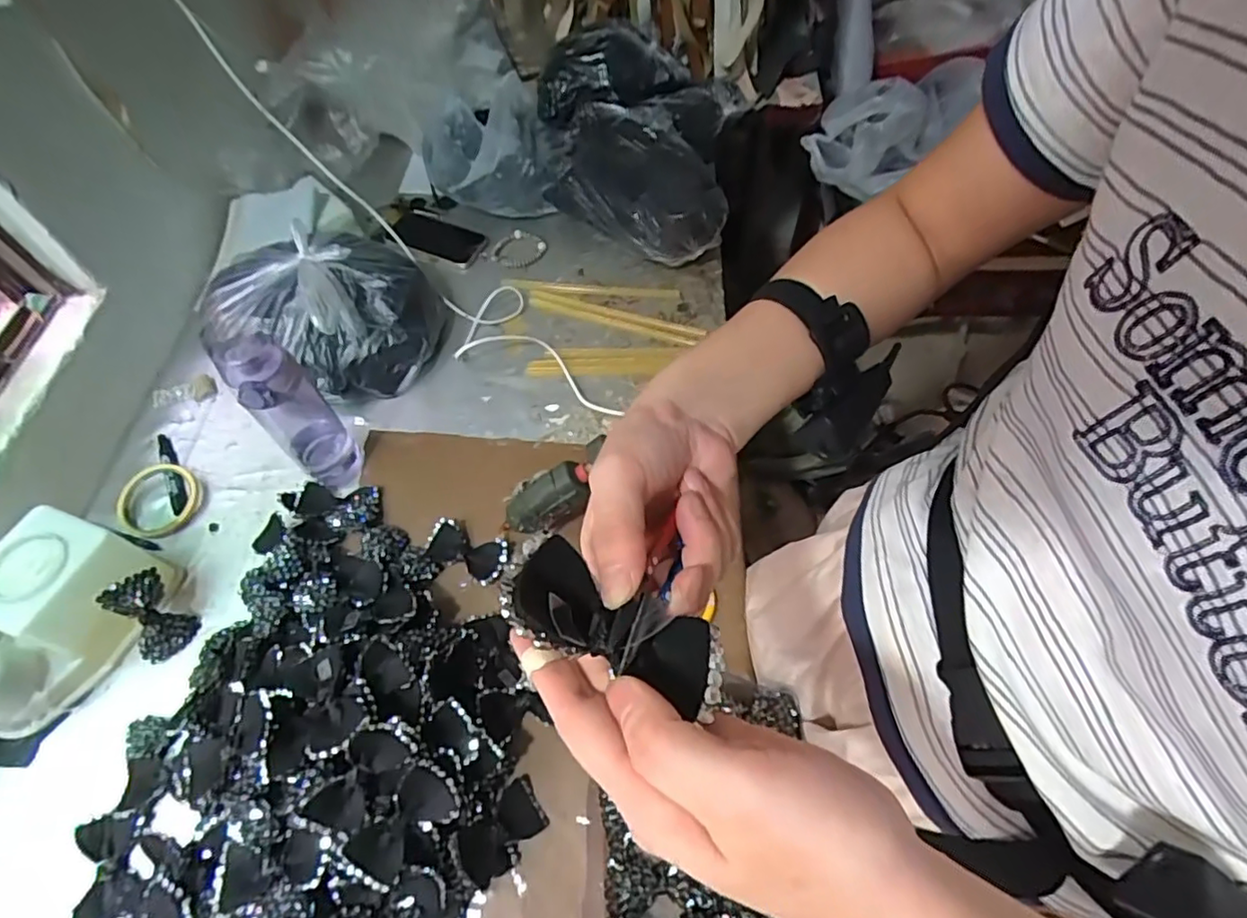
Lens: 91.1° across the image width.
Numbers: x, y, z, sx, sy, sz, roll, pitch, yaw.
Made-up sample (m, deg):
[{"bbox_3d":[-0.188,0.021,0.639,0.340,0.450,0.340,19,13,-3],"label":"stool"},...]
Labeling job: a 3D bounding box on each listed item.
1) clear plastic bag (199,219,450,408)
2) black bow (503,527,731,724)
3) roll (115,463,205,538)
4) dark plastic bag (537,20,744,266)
[{"bbox_3d":[-0.393,-0.197,0.822,0.256,0.142,0.228,20,61,13],"label":"clear plastic bag"},{"bbox_3d":[-0.001,0.061,0.231,0.090,0.026,0.042,29,60,-9],"label":"black bow"},{"bbox_3d":[-0.562,0.049,0.742,0.095,0.021,0.092,-1,58,1],"label":"roll"},{"bbox_3d":[0.017,-0.495,0.954,0.306,0.171,0.367,4,58,4],"label":"dark plastic bag"}]

